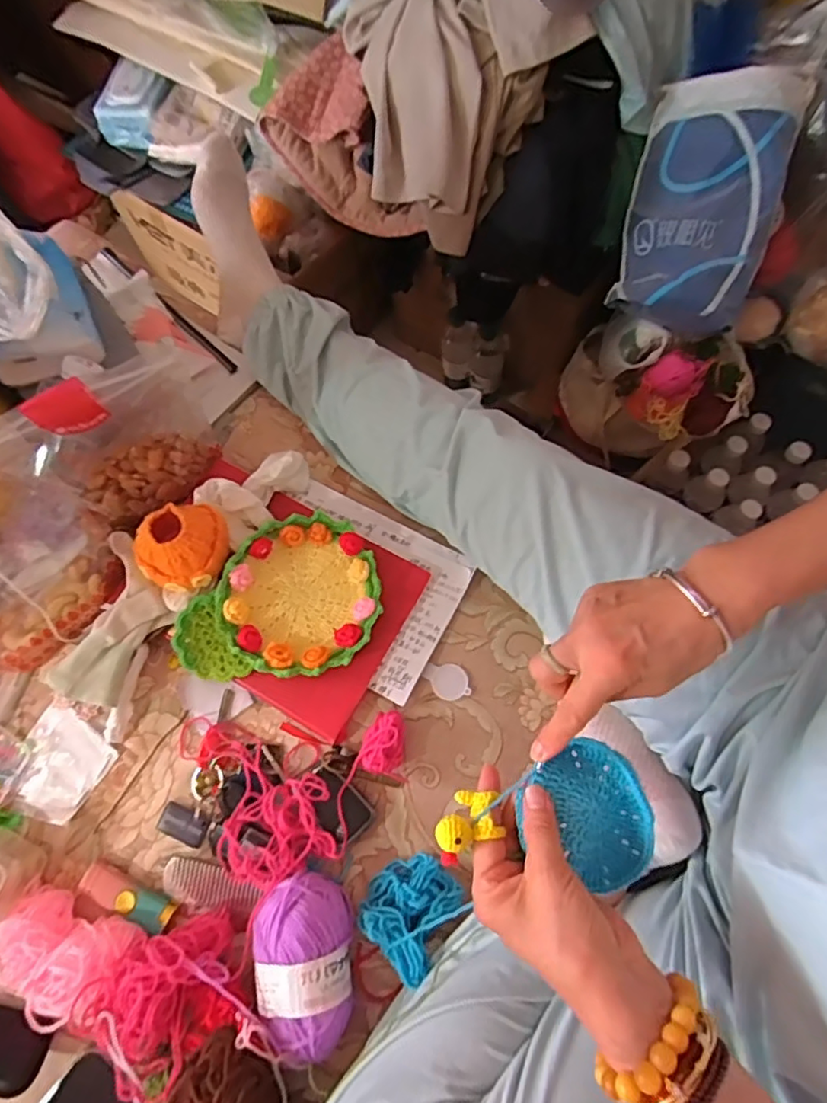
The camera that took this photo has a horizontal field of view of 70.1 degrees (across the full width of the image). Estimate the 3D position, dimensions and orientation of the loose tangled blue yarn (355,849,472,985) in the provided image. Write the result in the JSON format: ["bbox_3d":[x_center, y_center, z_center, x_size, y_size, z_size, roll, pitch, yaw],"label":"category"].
[{"bbox_3d":[-0.001,0.273,0.452,0.065,0.040,0.068,39,75,16],"label":"loose tangled blue yarn"}]

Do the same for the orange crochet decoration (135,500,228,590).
[{"bbox_3d":[-0.200,-0.006,0.516,0.070,0.059,0.084,16,70,9],"label":"orange crochet decoration"}]

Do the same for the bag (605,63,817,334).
[{"bbox_3d":[0.353,-0.427,0.728,0.165,0.067,0.284,23,106,33],"label":"bag"}]

